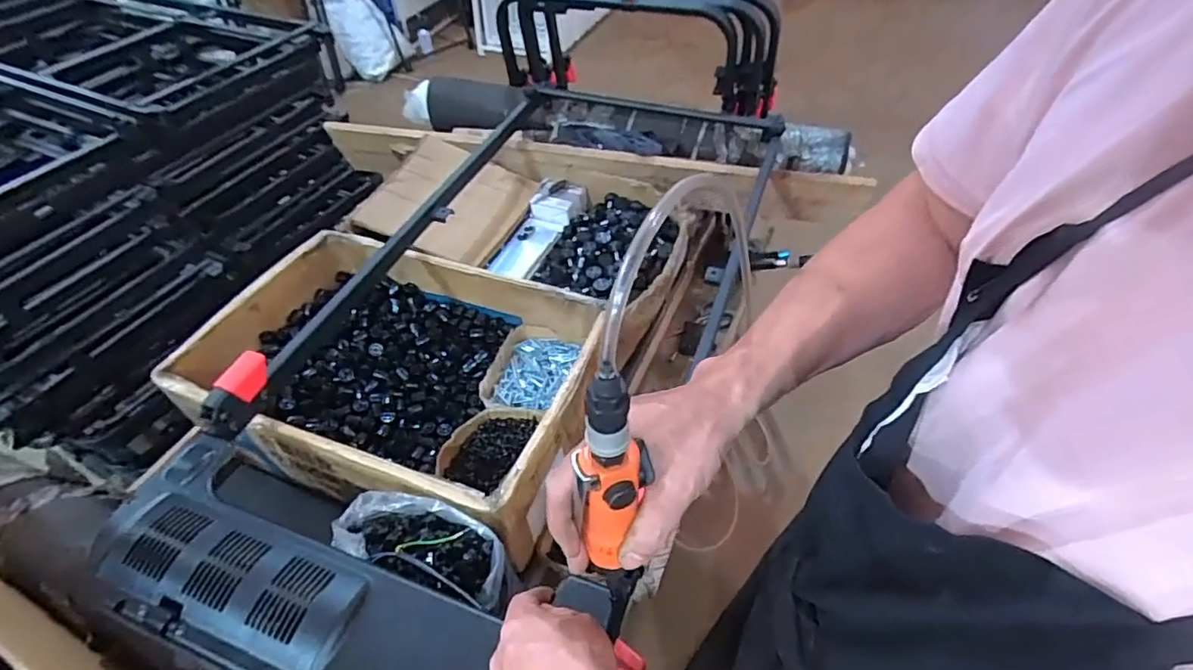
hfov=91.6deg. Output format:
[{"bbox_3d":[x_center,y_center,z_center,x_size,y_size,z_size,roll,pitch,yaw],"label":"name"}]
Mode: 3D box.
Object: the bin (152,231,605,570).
[{"bbox_3d":[-0.276,0.050,0.832,0.540,0.139,0.355,14,50,16],"label":"bin"}]

